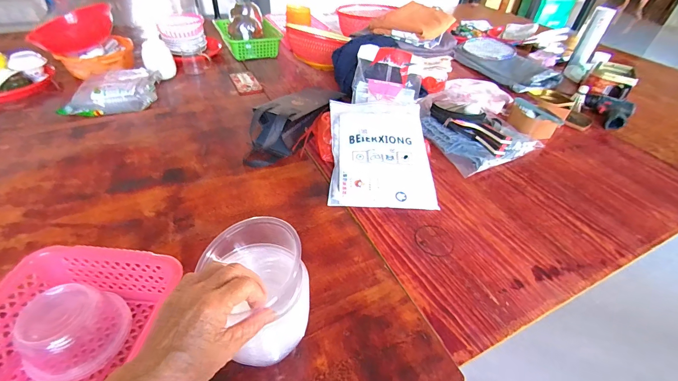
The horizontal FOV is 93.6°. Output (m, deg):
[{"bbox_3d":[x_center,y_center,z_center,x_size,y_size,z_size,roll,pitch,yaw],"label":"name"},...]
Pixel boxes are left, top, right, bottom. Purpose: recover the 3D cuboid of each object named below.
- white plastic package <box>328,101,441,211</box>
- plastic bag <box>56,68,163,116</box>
[{"bbox_3d":[0.093,-0.098,0.736,0.219,0.022,0.314,2,58,-2],"label":"white plastic package"},{"bbox_3d":[-0.638,-0.287,0.909,0.229,0.063,0.174,-3,43,-9],"label":"plastic bag"}]

